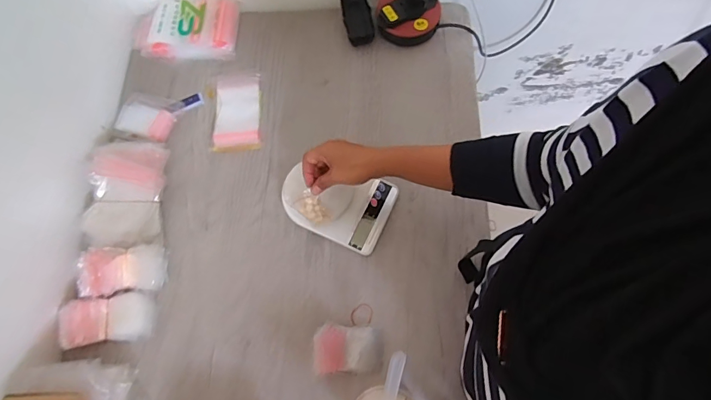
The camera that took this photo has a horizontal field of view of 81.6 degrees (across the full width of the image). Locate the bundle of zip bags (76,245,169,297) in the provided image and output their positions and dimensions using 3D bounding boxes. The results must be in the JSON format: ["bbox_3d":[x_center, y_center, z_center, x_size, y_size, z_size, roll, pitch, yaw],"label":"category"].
[{"bbox_3d":[-0.377,0.113,0.669,0.119,0.051,0.077,-6,73,0],"label":"bundle of zip bags"}]

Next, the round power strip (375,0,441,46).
[{"bbox_3d":[0.101,-0.369,0.771,0.116,0.107,0.118,-1,73,2],"label":"round power strip"}]

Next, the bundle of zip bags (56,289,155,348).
[{"bbox_3d":[-0.392,0.188,0.654,0.130,0.039,0.075,-6,73,1],"label":"bundle of zip bags"}]

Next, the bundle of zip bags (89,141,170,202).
[{"bbox_3d":[-0.387,-0.049,0.715,0.122,0.059,0.106,-2,73,2],"label":"bundle of zip bags"}]

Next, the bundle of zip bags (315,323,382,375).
[{"bbox_3d":[-0.009,0.221,0.613,0.101,0.050,0.069,1,73,2],"label":"bundle of zip bags"}]

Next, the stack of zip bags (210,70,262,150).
[{"bbox_3d":[-0.221,-0.170,0.771,0.084,0.014,0.158,-3,73,1],"label":"stack of zip bags"}]

